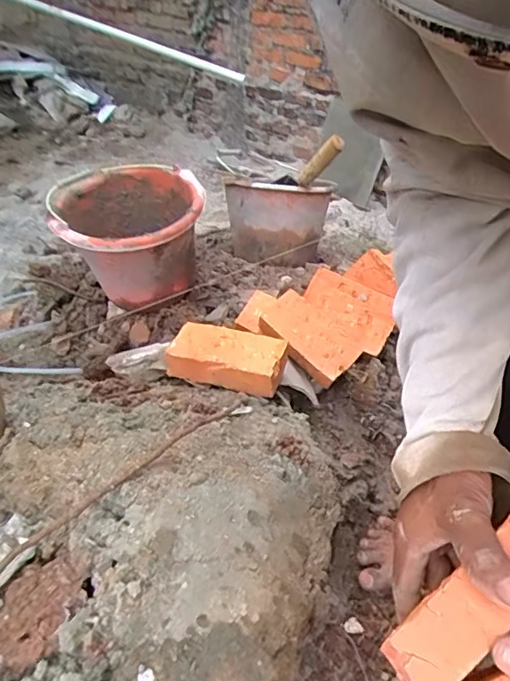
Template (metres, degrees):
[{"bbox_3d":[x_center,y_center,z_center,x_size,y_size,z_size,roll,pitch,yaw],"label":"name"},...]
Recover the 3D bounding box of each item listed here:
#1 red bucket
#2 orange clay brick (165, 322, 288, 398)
[{"bbox_3d":[-0.252,-0.211,1.018,0.264,0.200,0.319,-4,34,-14],"label":"red bucket"},{"bbox_3d":[-0.039,0.026,0.726,0.155,0.054,0.074,12,33,11],"label":"orange clay brick"}]

